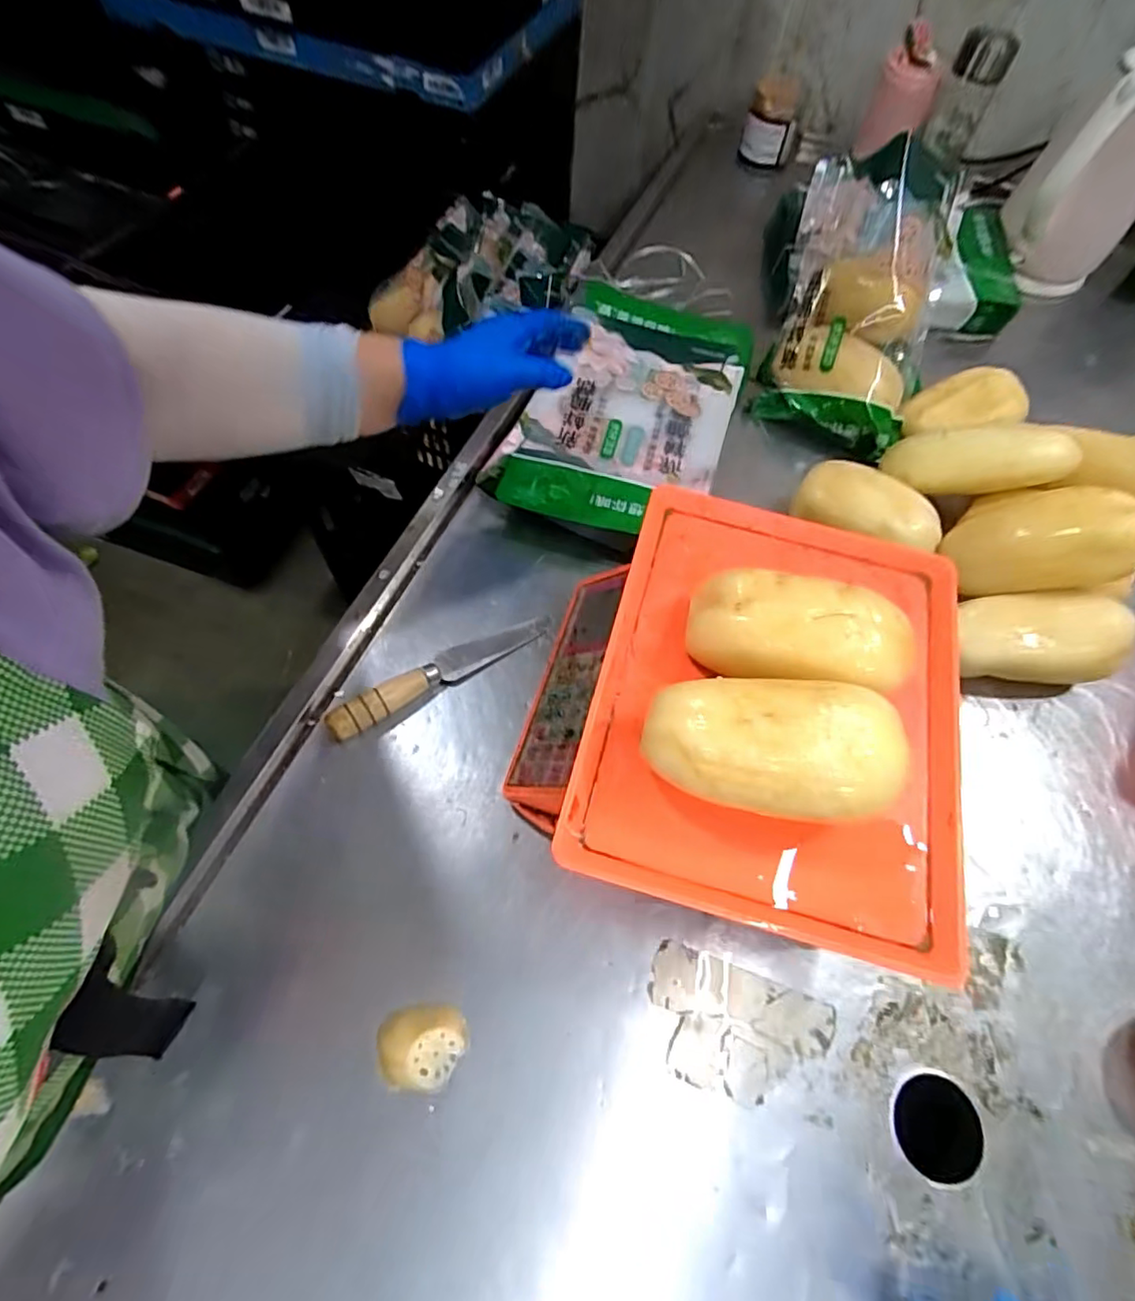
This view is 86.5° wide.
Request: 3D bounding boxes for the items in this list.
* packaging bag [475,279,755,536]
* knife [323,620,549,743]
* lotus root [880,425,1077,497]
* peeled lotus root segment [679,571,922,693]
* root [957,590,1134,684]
[{"bbox_3d":[0.069,-0.265,0.650,0.207,0.023,0.339,20,63,7],"label":"packaging bag"},{"bbox_3d":[-0.107,0.015,0.519,0.202,0.034,0.027,-31,68,-18],"label":"knife"},{"bbox_3d":[0.394,-0.189,0.586,0.163,0.049,0.062,3,61,18],"label":"lotus root"},{"bbox_3d":[0.147,-0.009,0.394,0.136,0.065,0.072,14,63,4],"label":"peeled lotus root segment"},{"bbox_3d":[0.413,-0.014,0.541,0.139,0.076,0.075,5,62,-1],"label":"root"}]

